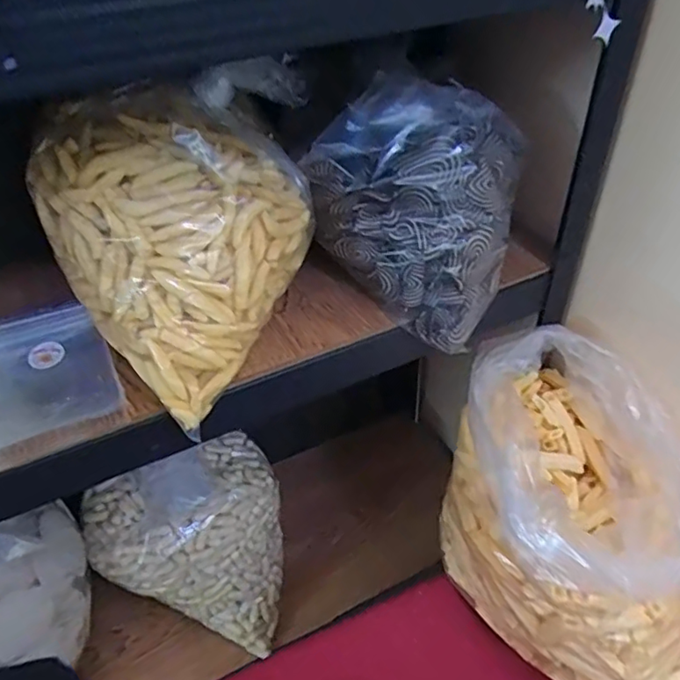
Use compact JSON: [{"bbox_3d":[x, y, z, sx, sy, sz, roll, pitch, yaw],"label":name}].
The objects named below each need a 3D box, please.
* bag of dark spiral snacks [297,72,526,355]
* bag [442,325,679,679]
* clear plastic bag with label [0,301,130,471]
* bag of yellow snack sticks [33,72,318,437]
[{"bbox_3d":[0.076,-0.125,0.538,0.158,0.182,0.153,25,49,28],"label":"bag of dark spiral snacks"},{"bbox_3d":[0.218,0.169,0.571,0.194,0.229,0.353,-7,42,-4],"label":"bag"},{"bbox_3d":[-0.248,0.030,0.487,0.103,0.023,0.165,-22,45,-20],"label":"clear plastic bag with label"},{"bbox_3d":[-0.114,-0.088,0.481,0.168,0.162,0.206,31,52,32],"label":"bag of yellow snack sticks"}]

